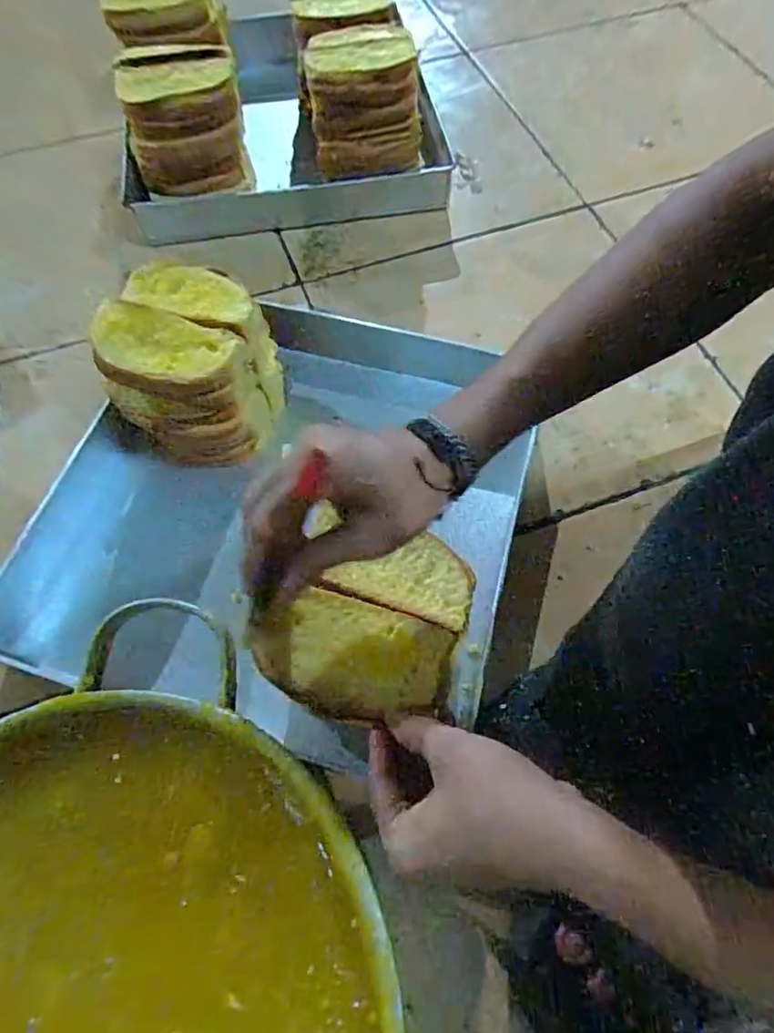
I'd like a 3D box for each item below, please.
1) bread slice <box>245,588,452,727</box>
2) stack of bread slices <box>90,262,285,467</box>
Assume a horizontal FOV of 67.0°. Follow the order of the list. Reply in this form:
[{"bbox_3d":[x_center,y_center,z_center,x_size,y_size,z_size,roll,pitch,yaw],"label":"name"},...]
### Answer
[{"bbox_3d":[-0.026,0.089,0.380,0.124,0.014,0.073,15,66,8],"label":"bread slice"},{"bbox_3d":[-0.179,-0.139,0.565,0.127,0.154,0.135,11,64,6],"label":"stack of bread slices"}]

